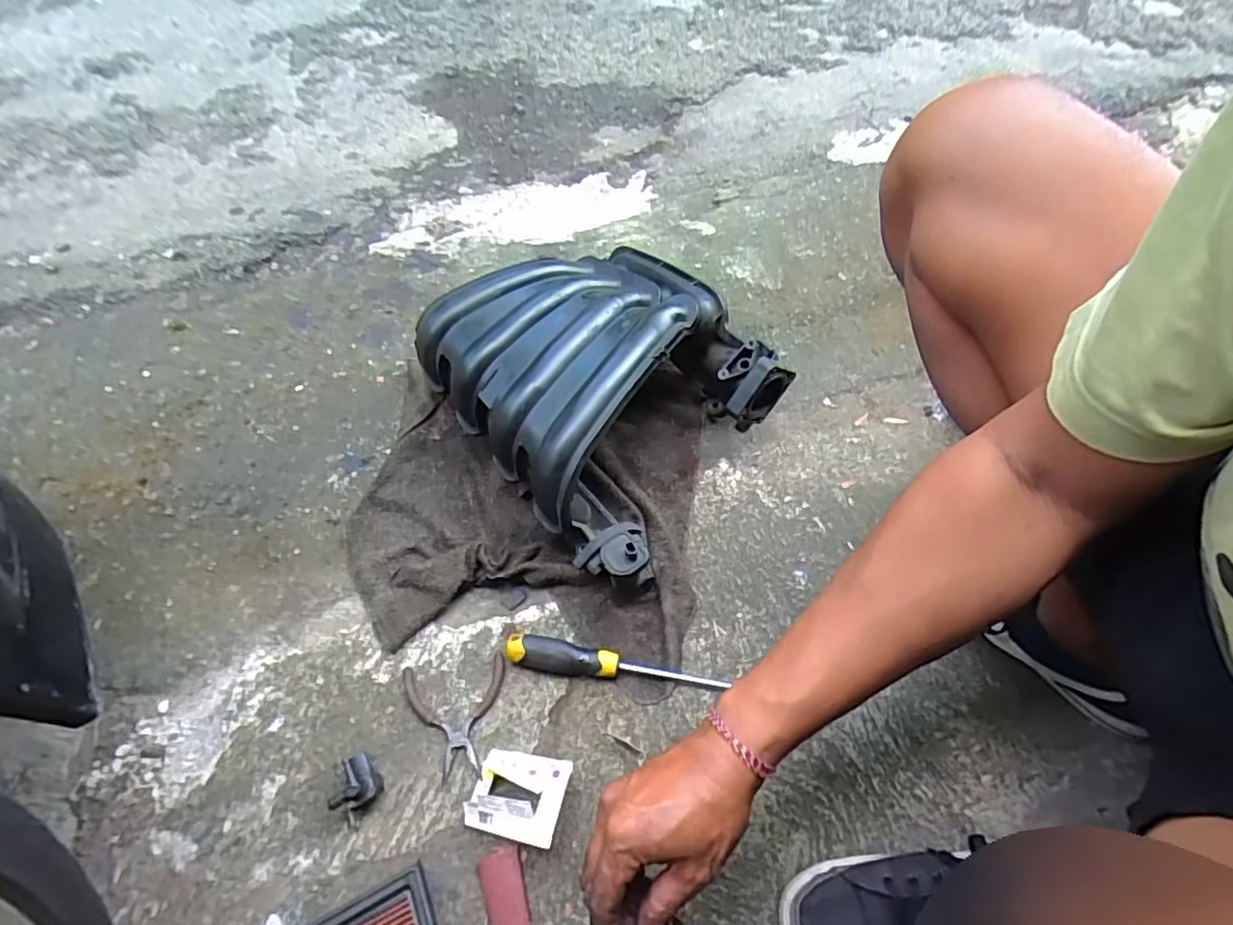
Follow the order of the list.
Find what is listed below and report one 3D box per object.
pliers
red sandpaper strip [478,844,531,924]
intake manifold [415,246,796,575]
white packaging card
[{"bbox_3d":[-0.155,0.244,0.597,0.098,0.010,0.105,-8,58,-8],"label":"pliers"},{"bbox_3d":[-0.090,0.371,0.504,0.036,0.009,0.094,-12,60,-9],"label":"red sandpaper strip"},{"bbox_3d":[-0.002,-0.088,0.746,0.332,0.157,0.366,-34,66,-20],"label":"intake manifold"},{"bbox_3d":[-0.086,0.284,0.530,0.093,0.020,0.066,-4,50,29],"label":"white packaging card"}]

